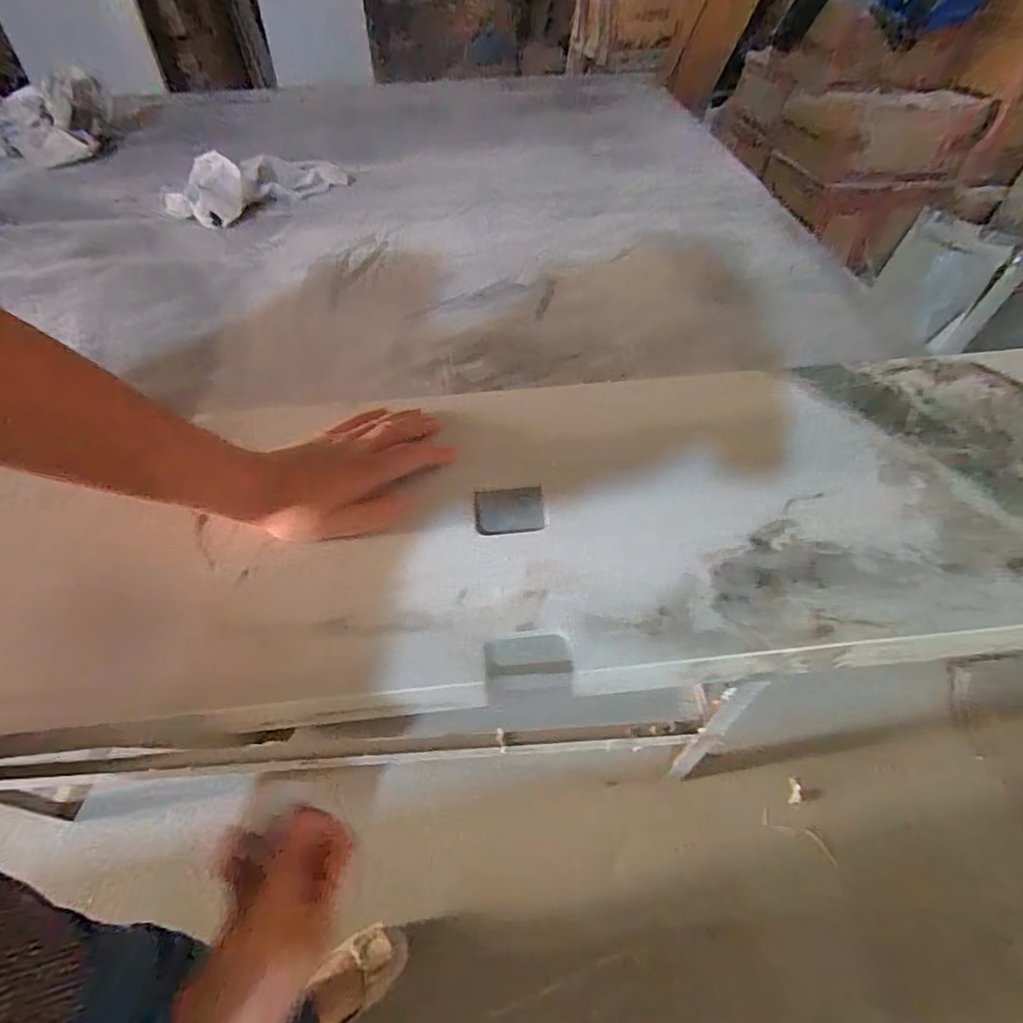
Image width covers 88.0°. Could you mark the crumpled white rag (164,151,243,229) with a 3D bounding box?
[{"bbox_3d":[-0.459,-0.475,0.788,0.113,0.067,0.118,-23,54,-17],"label":"crumpled white rag"}]

